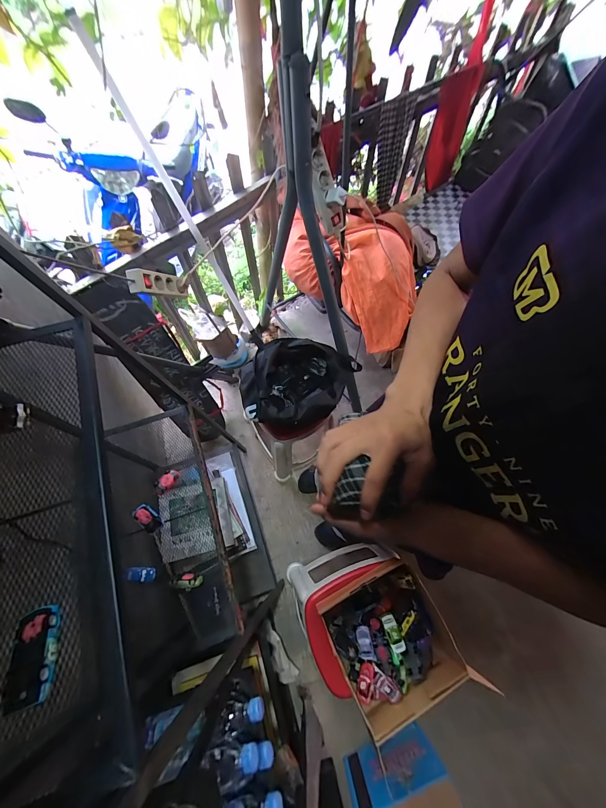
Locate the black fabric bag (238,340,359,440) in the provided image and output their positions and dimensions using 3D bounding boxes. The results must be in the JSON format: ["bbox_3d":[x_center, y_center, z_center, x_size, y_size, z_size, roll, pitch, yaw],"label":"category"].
[{"bbox_3d":[-0.006,-0.067,0.949,0.369,0.182,0.273,-20,69,-10],"label":"black fabric bag"}]

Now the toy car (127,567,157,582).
[{"bbox_3d":[-0.349,0.370,0.647,0.059,0.014,0.027,23,63,-29],"label":"toy car"}]

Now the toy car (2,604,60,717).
[{"bbox_3d":[-0.261,0.242,0.288,0.033,0.016,0.077,-19,53,-9],"label":"toy car"}]

